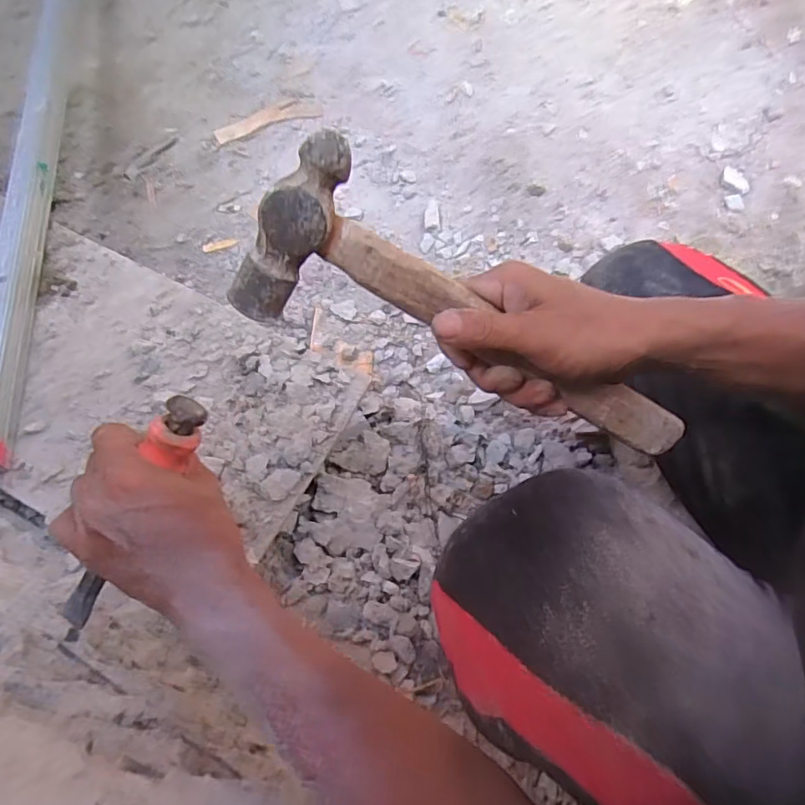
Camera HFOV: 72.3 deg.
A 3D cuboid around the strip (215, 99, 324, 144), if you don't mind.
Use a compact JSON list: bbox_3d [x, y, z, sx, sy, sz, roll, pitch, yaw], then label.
[{"bbox_3d":[-0.236,-0.494,0.962,0.191,0.012,0.054,-9,67,12],"label":"strip"}]

